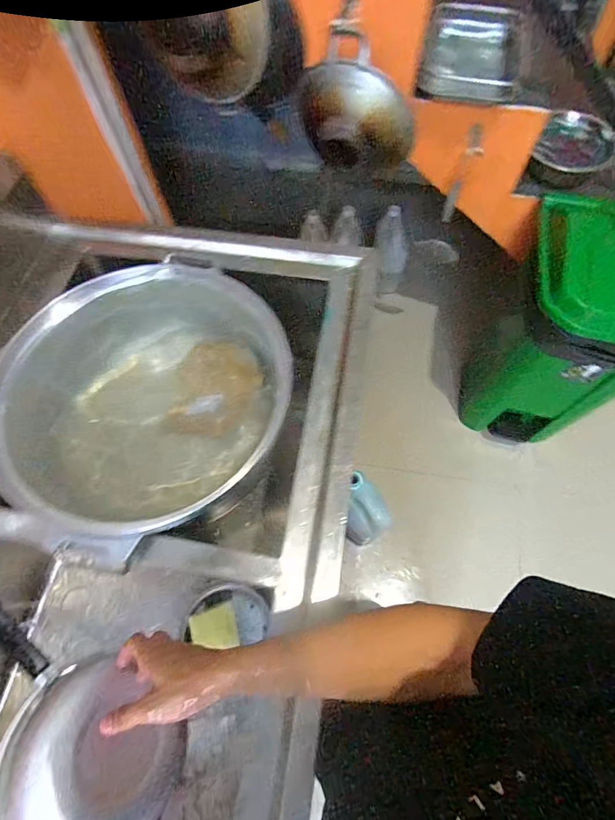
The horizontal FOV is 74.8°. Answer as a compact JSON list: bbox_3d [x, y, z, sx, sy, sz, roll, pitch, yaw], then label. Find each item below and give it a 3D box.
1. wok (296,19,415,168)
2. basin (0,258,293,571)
[{"bbox_3d":[0.116,-0.645,0.854,0.262,0.256,0.084,6,67,4],"label":"wok"},{"bbox_3d":[-0.252,-0.014,0.704,0.437,0.182,0.477,34,71,15],"label":"basin"}]

